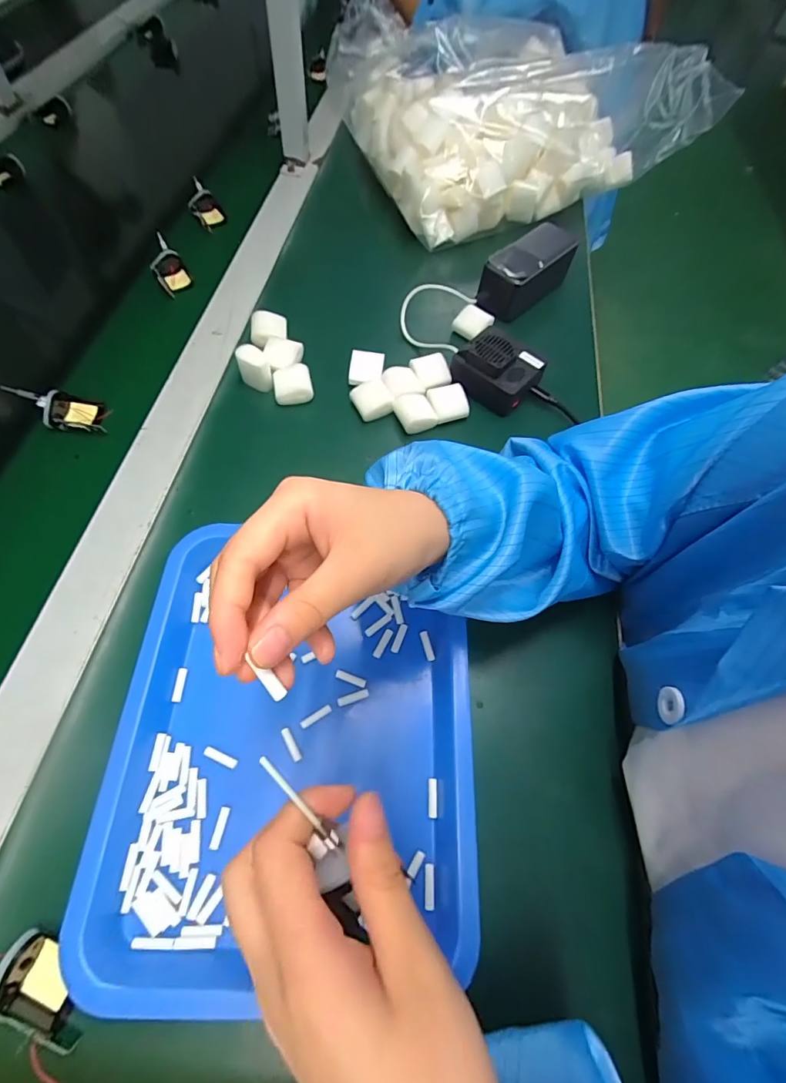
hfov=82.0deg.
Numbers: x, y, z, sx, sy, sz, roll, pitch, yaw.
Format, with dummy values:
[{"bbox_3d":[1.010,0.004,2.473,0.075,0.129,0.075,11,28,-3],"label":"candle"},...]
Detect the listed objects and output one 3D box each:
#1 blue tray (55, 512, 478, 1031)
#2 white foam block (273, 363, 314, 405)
[{"bbox_3d":[-0.062,0.129,0.298,0.232,0.026,0.261,5,61,0],"label":"blue tray"},{"bbox_3d":[-0.100,-0.157,0.450,0.037,0.024,0.036,-9,62,-8],"label":"white foam block"}]

